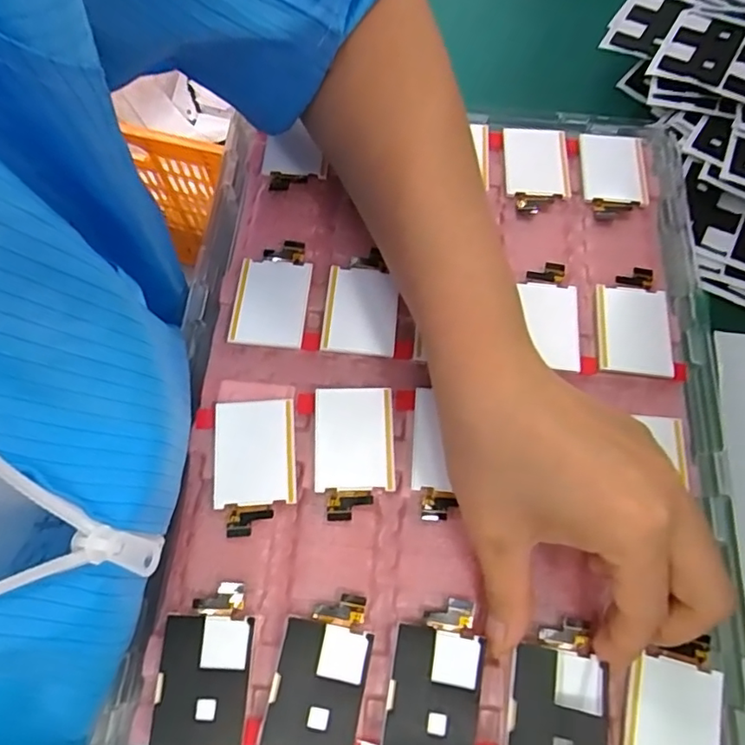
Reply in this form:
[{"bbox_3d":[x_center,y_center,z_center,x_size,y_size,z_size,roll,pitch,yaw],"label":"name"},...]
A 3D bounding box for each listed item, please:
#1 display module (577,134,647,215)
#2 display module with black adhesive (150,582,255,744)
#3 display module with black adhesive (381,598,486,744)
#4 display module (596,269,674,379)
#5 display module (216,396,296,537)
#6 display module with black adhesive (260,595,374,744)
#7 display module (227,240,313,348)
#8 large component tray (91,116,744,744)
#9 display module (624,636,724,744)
[{"bbox_3d":[0.137,-0.112,0.319,0.036,0.007,0.056,1,69,-1],"label":"display module"},{"bbox_3d":[-0.065,0.113,0.218,0.034,0.005,0.057,3,69,-1],"label":"display module with black adhesive"},{"bbox_3d":[0.025,0.119,0.219,0.034,0.004,0.057,11,69,2],"label":"display module with black adhesive"},{"bbox_3d":[0.132,-0.025,0.282,0.037,0.008,0.058,8,69,1],"label":"display module"},{"bbox_3d":[-0.052,0.041,0.248,0.034,0.004,0.057,-4,68,-3],"label":"display module"},{"bbox_3d":[-0.020,0.117,0.219,0.034,0.006,0.057,12,69,3],"label":"display module with black adhesive"},{"bbox_3d":[-0.049,-0.039,0.277,0.035,0.006,0.057,6,69,0],"label":"display module"},{"bbox_3d":[0.038,0.015,0.268,0.263,0.038,0.332,4,69,0],"label":"large component tray"},{"bbox_3d":[0.116,0.132,0.216,0.034,0.004,0.054,15,69,4],"label":"display module"}]

